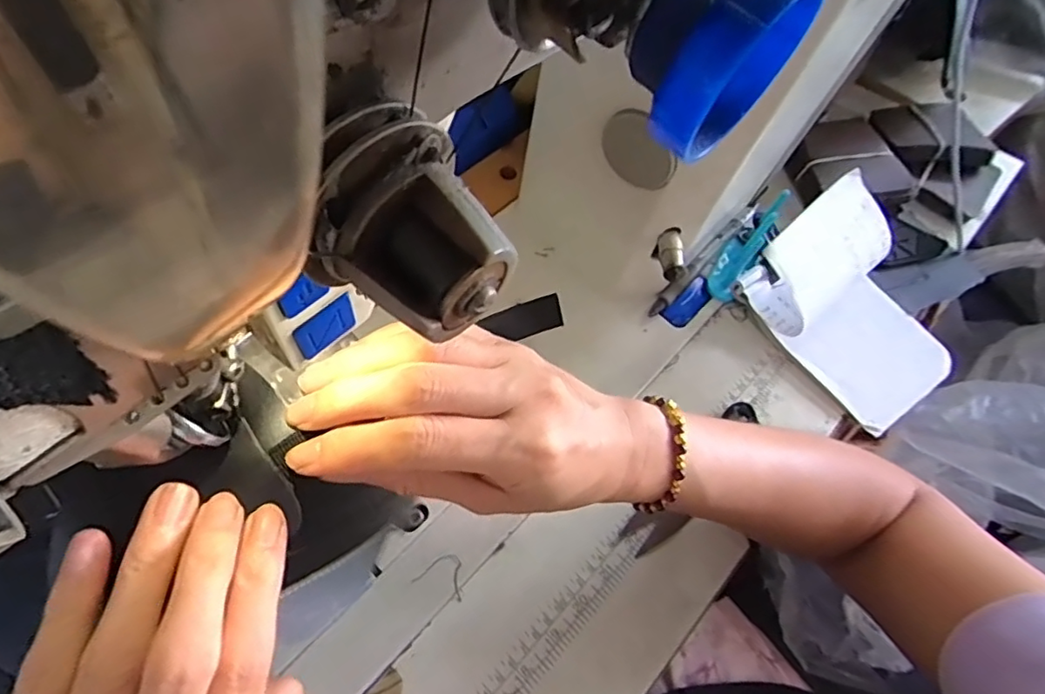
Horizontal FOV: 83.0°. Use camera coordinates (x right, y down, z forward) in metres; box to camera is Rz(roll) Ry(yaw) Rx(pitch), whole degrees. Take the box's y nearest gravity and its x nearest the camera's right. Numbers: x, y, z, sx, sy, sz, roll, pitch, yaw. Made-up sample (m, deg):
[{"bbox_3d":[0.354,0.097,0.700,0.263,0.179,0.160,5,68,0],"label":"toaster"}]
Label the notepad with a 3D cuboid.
[{"bbox_3d":[0.241,-0.033,0.414,0.100,0.082,0.142,-33,67,-17],"label":"notepad"}]

